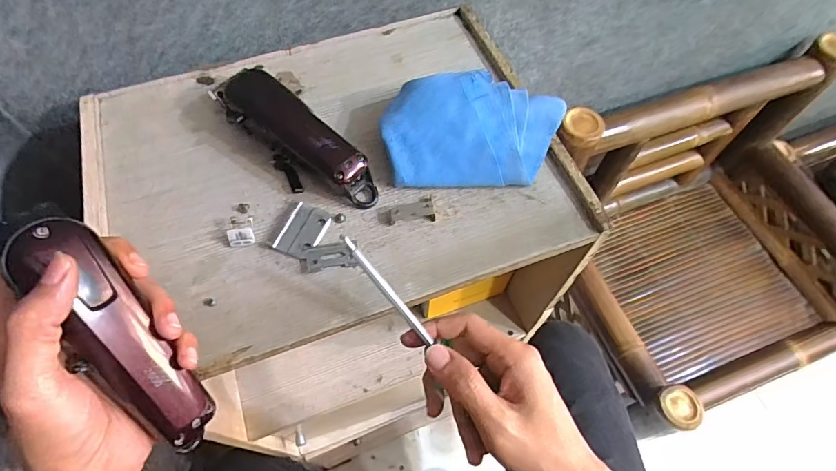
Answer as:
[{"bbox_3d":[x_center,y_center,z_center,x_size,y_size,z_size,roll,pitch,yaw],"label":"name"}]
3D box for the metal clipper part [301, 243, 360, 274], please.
[{"bbox_3d":[-0.070,0.016,0.365,0.043,0.004,0.021,-9,60,-4],"label":"metal clipper part"}]

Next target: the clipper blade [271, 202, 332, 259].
[{"bbox_3d":[-0.094,-0.005,0.375,0.036,0.004,0.045,18,62,11],"label":"clipper blade"}]

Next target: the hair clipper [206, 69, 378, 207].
[{"bbox_3d":[-0.107,-0.083,0.396,0.164,0.043,0.049,39,68,21],"label":"hair clipper"}]

